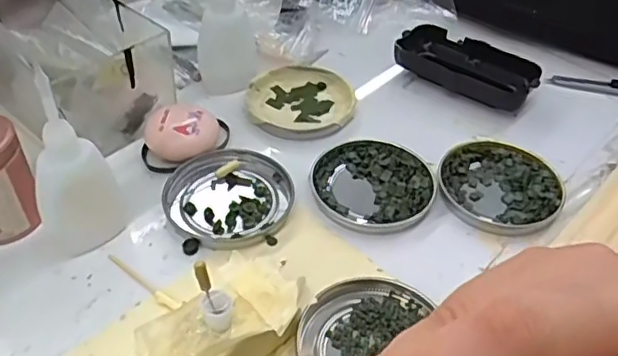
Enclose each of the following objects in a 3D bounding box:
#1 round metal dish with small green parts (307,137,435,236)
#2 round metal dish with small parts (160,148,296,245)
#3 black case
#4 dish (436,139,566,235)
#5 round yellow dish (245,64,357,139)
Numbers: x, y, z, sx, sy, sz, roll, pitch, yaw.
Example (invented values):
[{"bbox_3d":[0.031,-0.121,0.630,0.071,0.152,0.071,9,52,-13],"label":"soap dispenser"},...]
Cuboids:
[{"bbox_3d":[0.041,0.004,0.391,0.078,0.008,0.077,2,44,-2],"label":"round metal dish with small green parts"},{"bbox_3d":[-0.051,0.010,0.381,0.080,0.007,0.075,2,44,-2],"label":"round metal dish with small parts"},{"bbox_3d":[0.123,-0.089,0.479,0.111,0.023,0.055,29,50,24],"label":"black case"},{"bbox_3d":[0.124,0.004,0.394,0.077,0.008,0.075,2,44,-2],"label":"dish"},{"bbox_3d":[-0.007,-0.059,0.456,0.079,0.012,0.077,2,44,-2],"label":"round yellow dish"}]

